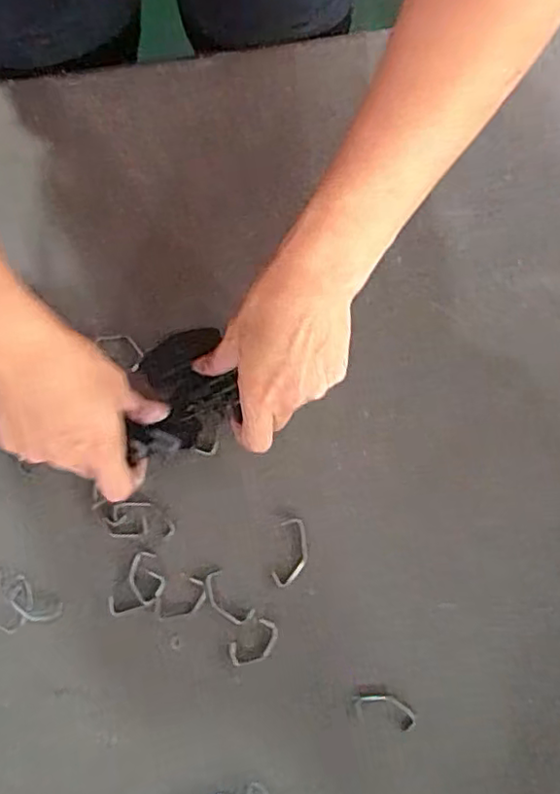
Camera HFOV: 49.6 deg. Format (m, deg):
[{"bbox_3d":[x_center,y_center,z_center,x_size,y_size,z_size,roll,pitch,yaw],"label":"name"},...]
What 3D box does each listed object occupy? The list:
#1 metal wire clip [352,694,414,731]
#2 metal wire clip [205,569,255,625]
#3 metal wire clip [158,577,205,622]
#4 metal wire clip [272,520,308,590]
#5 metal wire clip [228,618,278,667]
[{"bbox_3d":[0.063,0.190,0.368,0.038,0.004,0.017,13,77,3],"label":"metal wire clip"},{"bbox_3d":[-0.035,0.129,0.385,0.018,0.004,0.038,-41,80,-9],"label":"metal wire clip"},{"bbox_3d":[-0.062,0.130,0.384,0.033,0.004,0.018,-36,79,-8],"label":"metal wire clip"},{"bbox_3d":[0.008,0.100,0.391,0.020,0.004,0.044,11,77,3],"label":"metal wire clip"},{"bbox_3d":[-0.016,0.154,0.377,0.034,0.004,0.020,-38,79,-8],"label":"metal wire clip"}]

